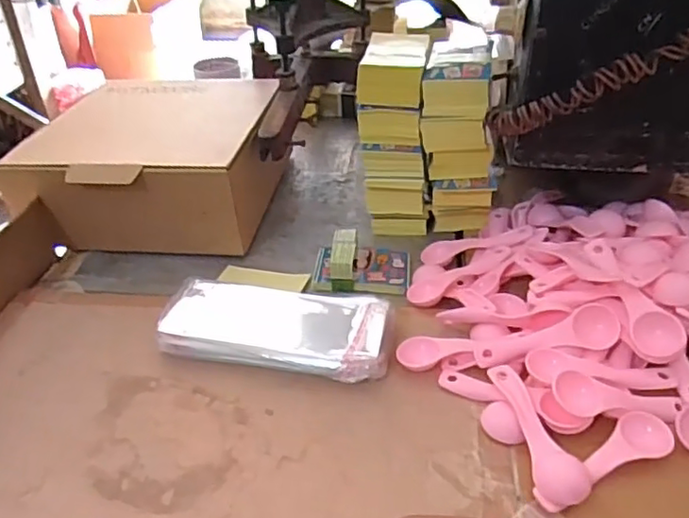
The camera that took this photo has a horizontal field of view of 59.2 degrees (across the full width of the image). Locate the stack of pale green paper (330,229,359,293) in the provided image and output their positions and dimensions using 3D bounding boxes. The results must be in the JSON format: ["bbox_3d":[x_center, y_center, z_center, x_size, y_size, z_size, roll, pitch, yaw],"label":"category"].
[{"bbox_3d":[0.000,0.000,0.601,0.024,0.034,0.059,2,37,6],"label":"stack of pale green paper"}]

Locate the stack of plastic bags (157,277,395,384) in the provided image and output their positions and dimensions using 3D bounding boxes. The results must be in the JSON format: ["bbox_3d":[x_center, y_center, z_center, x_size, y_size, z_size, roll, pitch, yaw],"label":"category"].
[{"bbox_3d":[-0.060,0.058,0.525,0.197,0.033,0.088,6,37,11],"label":"stack of plastic bags"}]

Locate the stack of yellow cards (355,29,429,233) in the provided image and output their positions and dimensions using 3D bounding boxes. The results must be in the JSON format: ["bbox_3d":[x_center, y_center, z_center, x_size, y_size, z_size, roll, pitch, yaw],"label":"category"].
[{"bbox_3d":[0.055,-0.131,0.643,0.074,0.174,0.107,3,37,6],"label":"stack of yellow cards"}]

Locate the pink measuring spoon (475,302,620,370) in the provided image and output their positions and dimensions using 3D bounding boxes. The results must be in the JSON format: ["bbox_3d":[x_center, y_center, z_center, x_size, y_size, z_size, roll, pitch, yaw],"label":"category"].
[{"bbox_3d":[0.159,0.063,0.480,0.111,0.023,0.025,-14,38,7],"label":"pink measuring spoon"}]

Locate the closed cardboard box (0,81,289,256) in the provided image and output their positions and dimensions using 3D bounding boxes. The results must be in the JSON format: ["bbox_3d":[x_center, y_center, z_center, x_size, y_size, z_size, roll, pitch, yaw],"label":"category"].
[{"bbox_3d":[-0.211,-0.122,0.708,0.253,0.099,0.236,4,37,8],"label":"closed cardboard box"}]

